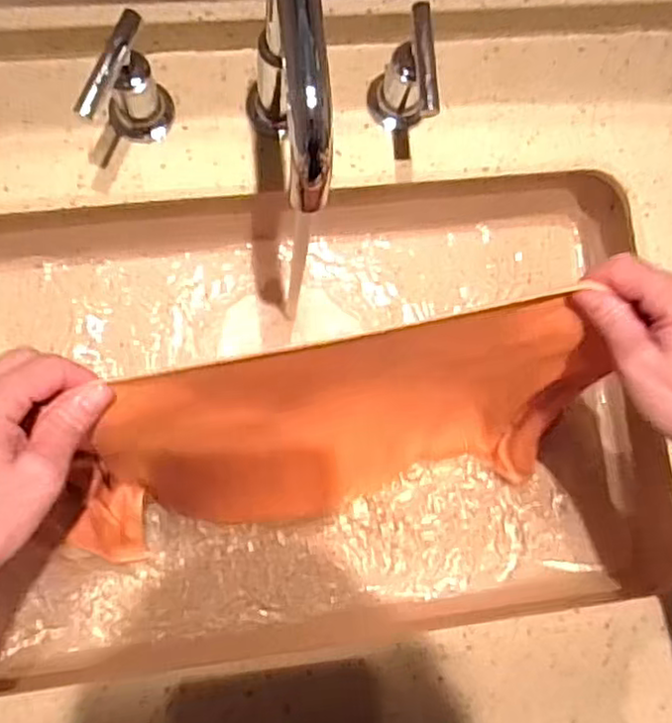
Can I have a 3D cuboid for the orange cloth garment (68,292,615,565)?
[{"bbox_3d":[-0.010,0.057,0.523,0.374,0.237,0.052,-13,56,-6],"label":"orange cloth garment"}]

